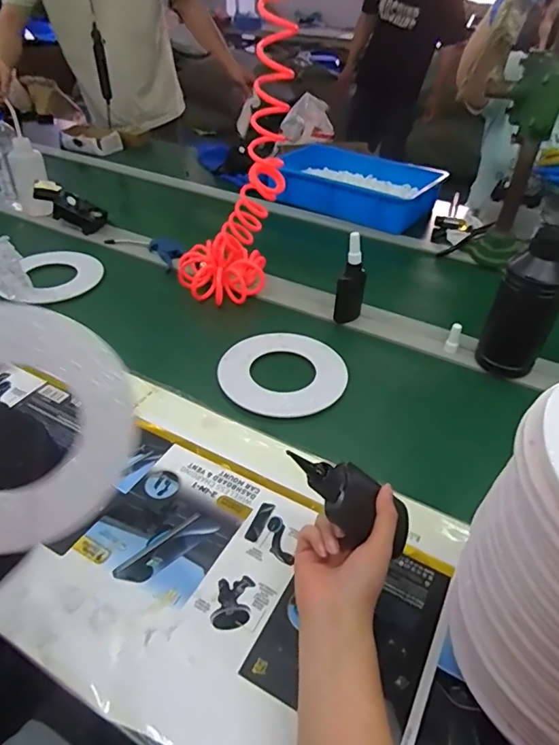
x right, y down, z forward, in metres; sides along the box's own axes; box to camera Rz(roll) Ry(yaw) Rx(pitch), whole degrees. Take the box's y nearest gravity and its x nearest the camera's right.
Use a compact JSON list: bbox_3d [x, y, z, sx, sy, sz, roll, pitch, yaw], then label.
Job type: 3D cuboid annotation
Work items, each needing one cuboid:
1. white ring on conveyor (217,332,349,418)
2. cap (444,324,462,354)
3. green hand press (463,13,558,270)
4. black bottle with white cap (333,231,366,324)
[{"bbox_3d":[0.006,-0.003,0.744,0.182,0.009,0.183,1,41,-1],"label":"white ring on conveyor"},{"bbox_3d":[0.284,-0.057,0.790,0.018,0.045,0.019,1,41,-1],"label":"cap"},{"bbox_3d":[0.468,-0.476,0.981,0.130,0.479,0.198,13,41,13],"label":"green hand press"},{"bbox_3d":[0.121,-0.153,0.822,0.045,0.154,0.041,10,42,9],"label":"black bottle with white cap"}]

